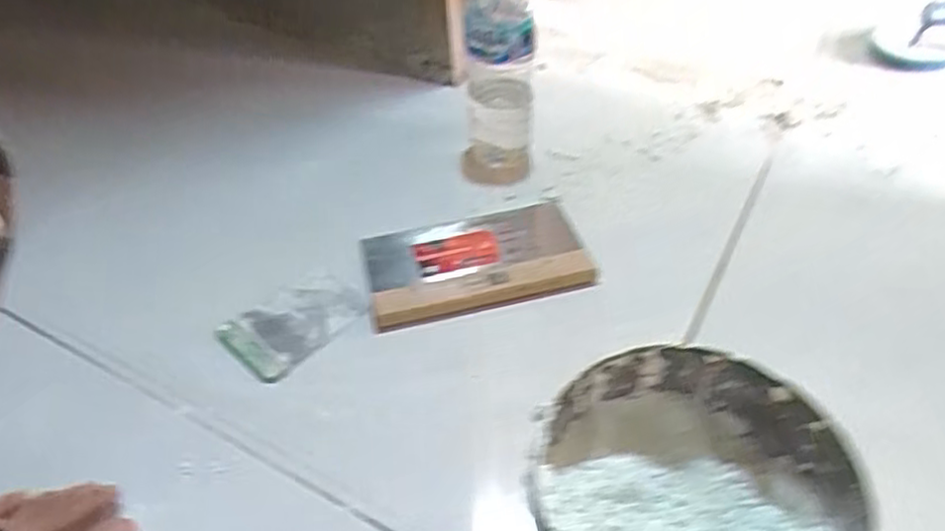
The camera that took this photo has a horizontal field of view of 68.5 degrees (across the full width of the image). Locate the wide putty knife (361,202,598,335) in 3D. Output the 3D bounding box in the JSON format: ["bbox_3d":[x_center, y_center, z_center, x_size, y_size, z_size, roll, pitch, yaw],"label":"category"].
[{"bbox_3d":[0.001,-0.007,0.648,0.198,0.012,0.117,-14,48,-8],"label":"wide putty knife"}]

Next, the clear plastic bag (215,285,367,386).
[{"bbox_3d":[-0.158,0.048,0.615,0.087,0.007,0.111,32,57,29],"label":"clear plastic bag"}]

